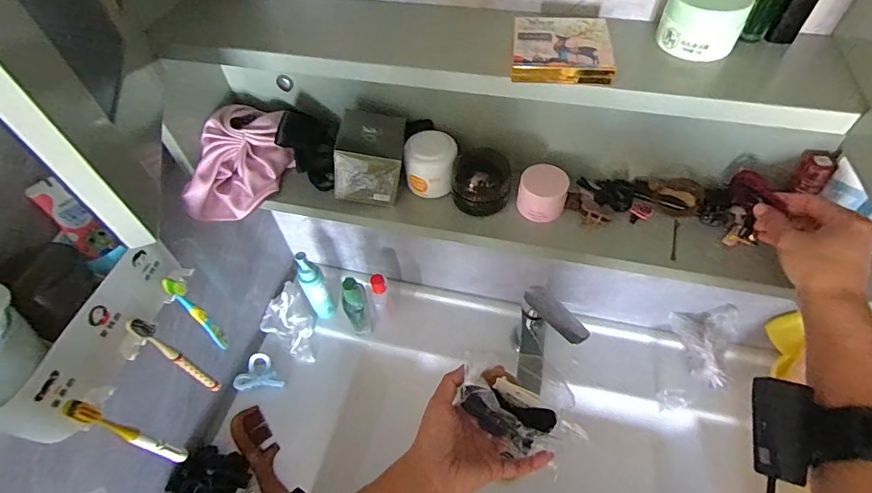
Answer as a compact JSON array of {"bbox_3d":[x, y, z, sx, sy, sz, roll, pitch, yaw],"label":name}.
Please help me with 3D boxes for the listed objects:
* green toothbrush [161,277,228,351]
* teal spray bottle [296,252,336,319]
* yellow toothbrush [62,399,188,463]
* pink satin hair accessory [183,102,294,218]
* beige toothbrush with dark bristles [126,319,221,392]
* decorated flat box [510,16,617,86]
[{"bbox_3d":[-0.261,0.077,0.497,0.010,0.139,0.019,34,62,24],"label":"green toothbrush"},{"bbox_3d":[-0.201,0.073,0.758,0.036,0.173,0.032,-24,56,-14],"label":"teal spray bottle"},{"bbox_3d":[-0.295,0.181,0.435,0.022,0.175,0.016,17,56,15],"label":"yellow toothbrush"},{"bbox_3d":[-0.228,-0.089,0.522,0.078,0.089,0.129,21,58,17],"label":"pink satin hair accessory"},{"bbox_3d":[-0.275,0.118,0.479,0.021,0.175,0.014,26,59,20],"label":"beige toothbrush with dark bristles"},{"bbox_3d":[0.098,-0.155,0.352,0.073,0.011,0.079,5,54,7],"label":"decorated flat box"}]

